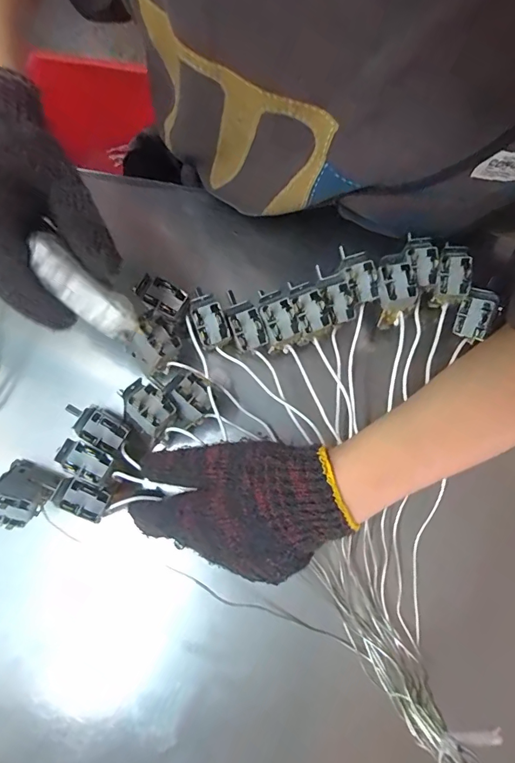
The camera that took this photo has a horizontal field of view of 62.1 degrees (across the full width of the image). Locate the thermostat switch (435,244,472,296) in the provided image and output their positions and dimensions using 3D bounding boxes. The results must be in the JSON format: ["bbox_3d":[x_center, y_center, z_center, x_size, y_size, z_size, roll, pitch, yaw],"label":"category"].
[{"bbox_3d":[0.151,-0.087,0.329,0.023,0.012,0.038,5,80,2],"label":"thermostat switch"}]

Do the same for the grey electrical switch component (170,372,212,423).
[{"bbox_3d":[-0.049,0.011,0.318,0.025,0.016,0.031,-34,81,-5],"label":"grey electrical switch component"}]

